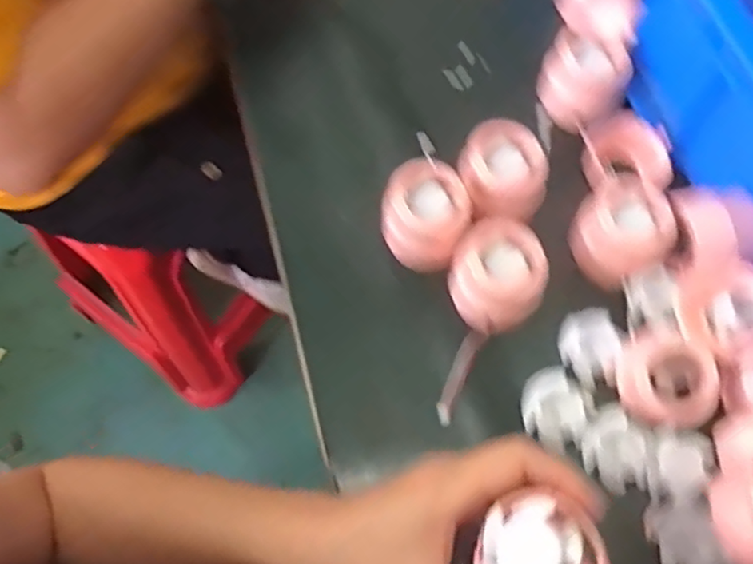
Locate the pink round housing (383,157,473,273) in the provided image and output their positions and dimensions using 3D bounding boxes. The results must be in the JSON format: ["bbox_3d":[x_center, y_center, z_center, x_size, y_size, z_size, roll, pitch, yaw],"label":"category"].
[{"bbox_3d":[0.034,-0.045,0.418,0.054,0.044,0.063,8,66,3],"label":"pink round housing"}]

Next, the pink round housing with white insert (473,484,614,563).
[{"bbox_3d":[0.071,0.116,0.262,0.055,0.025,0.050,0,66,0],"label":"pink round housing with white insert"}]

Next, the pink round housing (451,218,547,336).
[{"bbox_3d":[0.078,-0.005,0.399,0.054,0.042,0.059,0,66,0],"label":"pink round housing"}]

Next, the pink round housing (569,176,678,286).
[{"bbox_3d":[0.168,-0.036,0.428,0.060,0.055,0.056,0,66,0],"label":"pink round housing"}]

